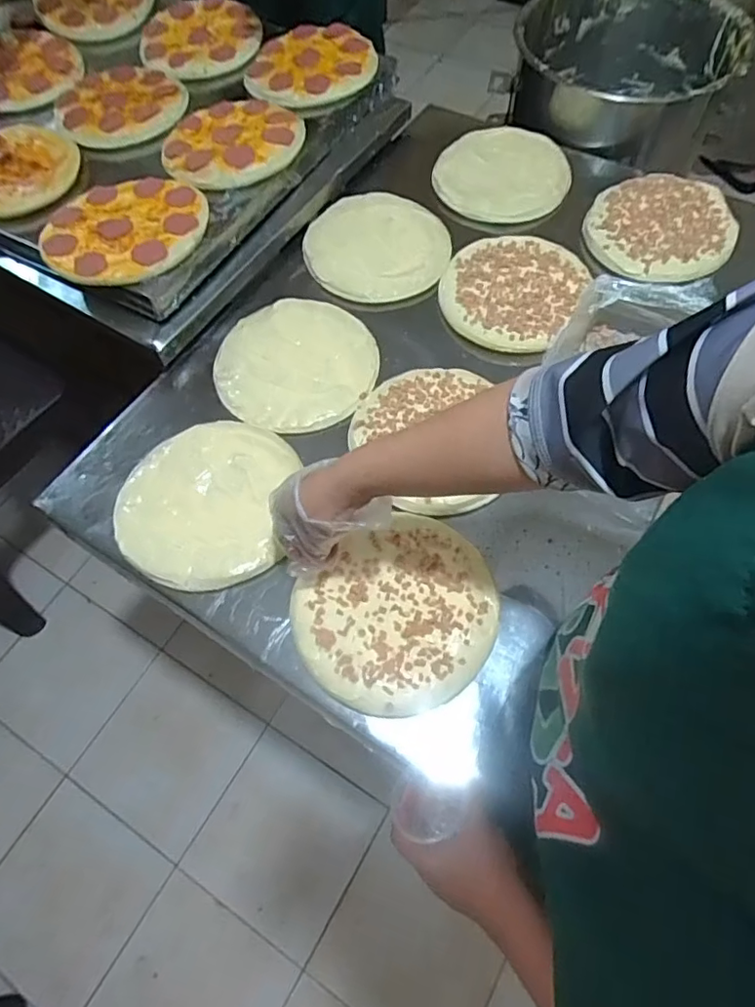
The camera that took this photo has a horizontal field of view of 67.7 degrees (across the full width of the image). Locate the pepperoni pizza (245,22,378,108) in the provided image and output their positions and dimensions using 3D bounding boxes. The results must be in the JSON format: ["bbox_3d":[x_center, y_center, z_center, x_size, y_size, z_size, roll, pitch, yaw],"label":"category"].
[{"bbox_3d":[-0.107,-0.664,0.854,0.179,0.019,0.193,-2,68,5],"label":"pepperoni pizza"}]

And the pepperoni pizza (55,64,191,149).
[{"bbox_3d":[-0.385,-0.596,0.842,0.175,0.024,0.171,2,62,3],"label":"pepperoni pizza"}]

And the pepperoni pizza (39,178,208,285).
[{"bbox_3d":[-0.314,-0.345,0.708,0.194,0.029,0.179,-3,62,0],"label":"pepperoni pizza"}]

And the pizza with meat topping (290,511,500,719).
[{"bbox_3d":[0.024,0.106,0.552,0.197,0.015,0.179,-39,68,-17],"label":"pizza with meat topping"}]

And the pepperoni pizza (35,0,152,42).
[{"bbox_3d":[-0.481,-0.853,0.950,0.180,0.034,0.200,-26,65,-11],"label":"pepperoni pizza"}]

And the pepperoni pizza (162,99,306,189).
[{"bbox_3d":[-0.199,-0.503,0.774,0.190,0.019,0.179,-1,62,1],"label":"pepperoni pizza"}]

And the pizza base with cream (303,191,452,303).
[{"bbox_3d":[0.000,-0.367,0.788,0.193,0.020,0.195,13,64,9],"label":"pizza base with cream"}]

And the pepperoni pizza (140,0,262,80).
[{"bbox_3d":[-0.291,-0.766,0.907,0.187,0.020,0.202,-21,64,-9],"label":"pepperoni pizza"}]

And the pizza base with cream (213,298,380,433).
[{"bbox_3d":[-0.099,-0.177,0.704,0.182,0.028,0.193,-1,62,1],"label":"pizza base with cream"}]

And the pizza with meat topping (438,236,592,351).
[{"bbox_3d":[0.178,-0.286,0.757,0.175,0.031,0.180,-1,62,1],"label":"pizza with meat topping"}]

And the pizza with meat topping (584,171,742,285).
[{"bbox_3d":[0.395,-0.390,0.783,0.189,0.023,0.187,25,66,14],"label":"pizza with meat topping"}]

